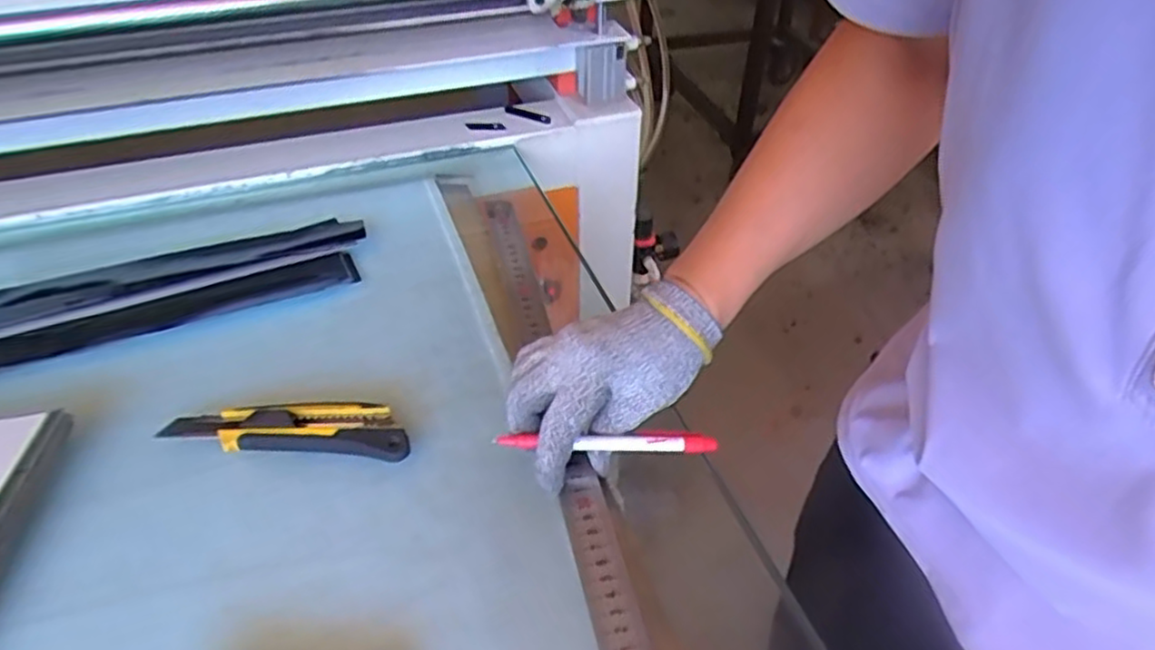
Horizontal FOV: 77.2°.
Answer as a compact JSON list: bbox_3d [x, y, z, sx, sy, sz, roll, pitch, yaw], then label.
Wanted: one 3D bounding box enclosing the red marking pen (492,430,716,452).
[{"bbox_3d":[0.018,0.072,0.450,0.136,0.013,0.010,0,41,-2],"label":"red marking pen"}]

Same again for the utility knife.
[{"bbox_3d":[-0.191,0.067,0.490,0.166,0.019,0.049,3,42,6],"label":"utility knife"}]

